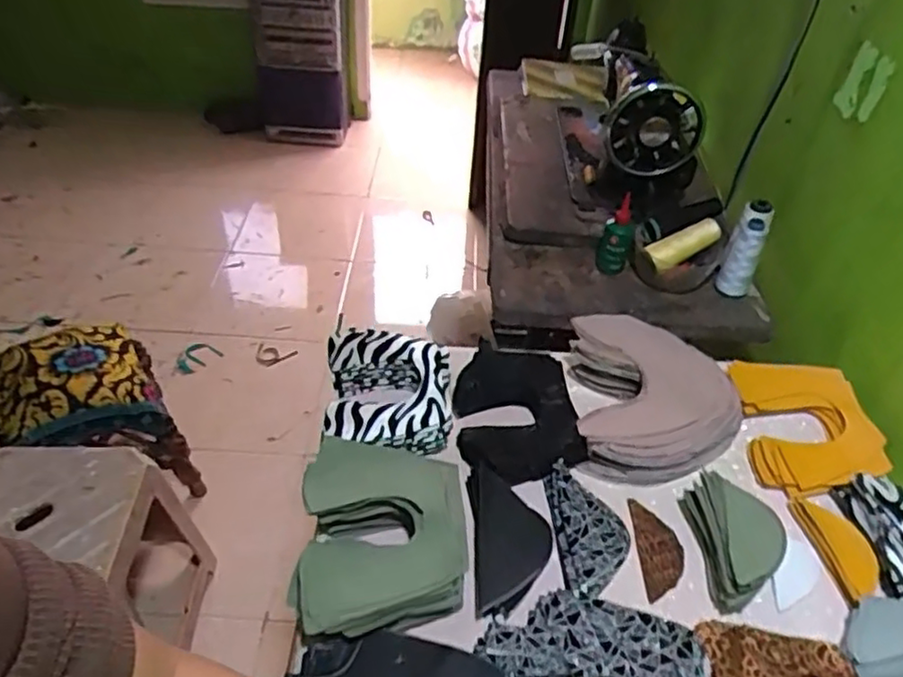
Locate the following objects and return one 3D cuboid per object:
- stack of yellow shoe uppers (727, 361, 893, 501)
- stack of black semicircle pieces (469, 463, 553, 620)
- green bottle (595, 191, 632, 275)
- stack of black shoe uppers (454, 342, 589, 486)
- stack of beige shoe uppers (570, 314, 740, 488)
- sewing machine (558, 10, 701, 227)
[{"bbox_3d":[0.396,0.095,0.760,0.132,0.038,0.173,4,42,-1],"label":"stack of yellow shoe uppers"},{"bbox_3d":[0.058,0.186,0.643,0.076,0.027,0.152,1,42,-4],"label":"stack of black semicircle pieces"},{"bbox_3d":[0.239,-0.148,0.977,0.046,0.106,0.044,14,43,10],"label":"green bottle"},{"bbox_3d":[0.073,0.083,0.753,0.131,0.044,0.157,-2,42,-7],"label":"stack of black shoe uppers"},{"bbox_3d":[0.230,0.065,0.758,0.180,0.067,0.181,4,42,-1],"label":"stack of beige shoe uppers"},{"bbox_3d":[0.292,-0.362,1.127,0.175,0.227,0.331,4,42,-1],"label":"sewing machine"}]

